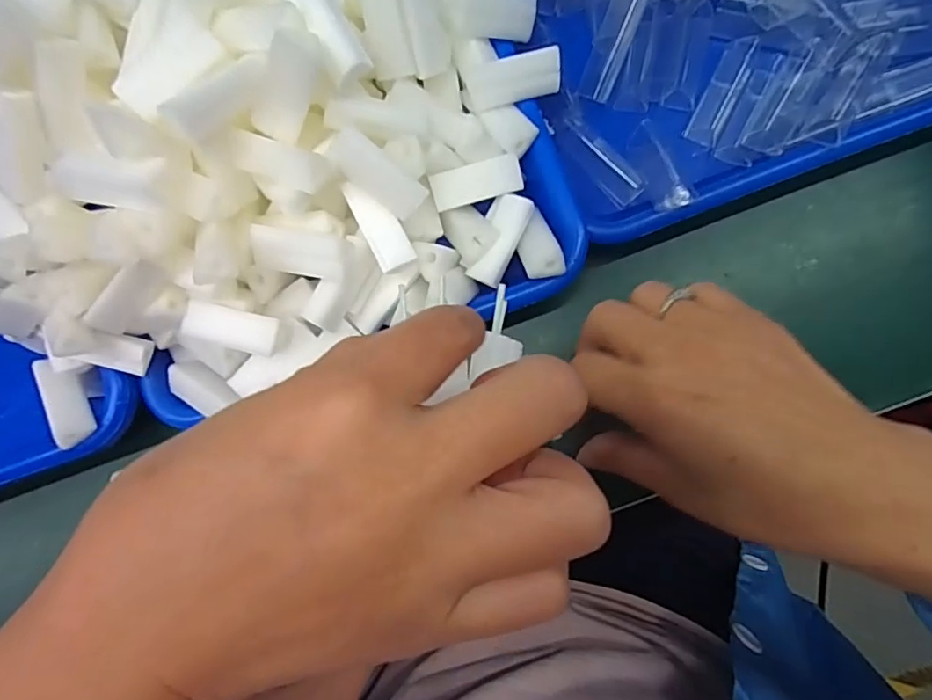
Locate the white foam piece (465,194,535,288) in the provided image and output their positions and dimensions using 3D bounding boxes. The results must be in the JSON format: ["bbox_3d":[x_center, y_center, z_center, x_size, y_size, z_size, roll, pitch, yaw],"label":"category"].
[{"bbox_3d":[0.017,-0.056,0.279,0.018,0.008,0.045,24,86,9],"label":"white foam piece"}]

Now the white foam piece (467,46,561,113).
[{"bbox_3d":[0.024,-0.135,0.280,0.047,0.007,0.021,-11,117,5],"label":"white foam piece"}]

